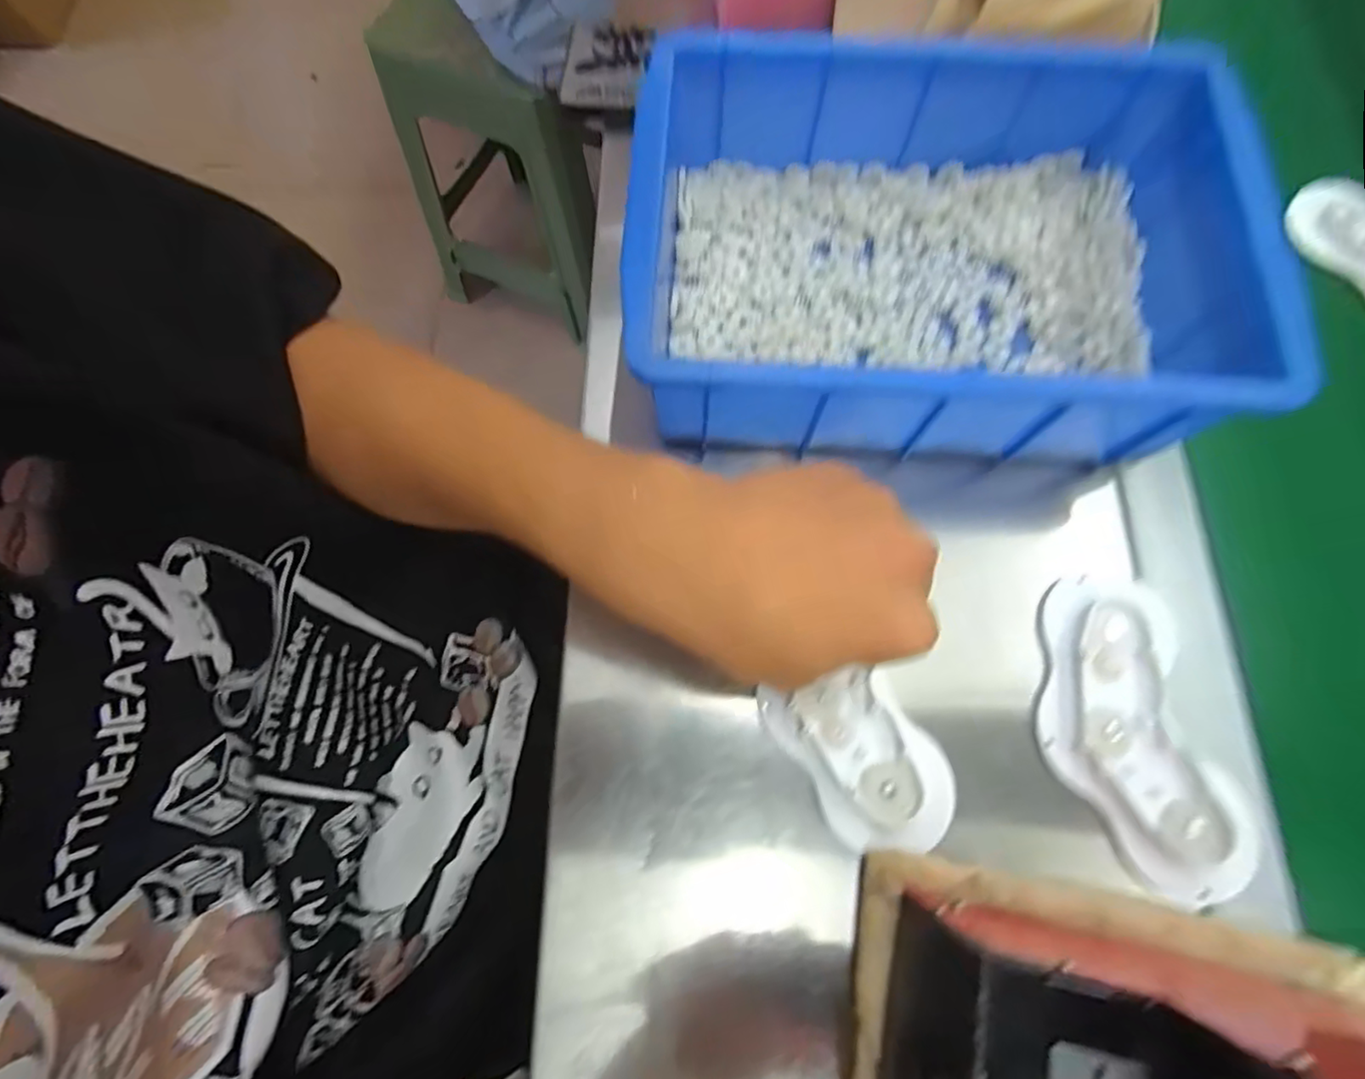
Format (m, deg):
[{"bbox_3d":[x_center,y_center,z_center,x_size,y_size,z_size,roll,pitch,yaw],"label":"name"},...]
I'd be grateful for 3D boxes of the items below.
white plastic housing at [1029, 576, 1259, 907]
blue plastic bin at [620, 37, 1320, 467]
[{"bbox_3d":[0.215,0.091,0.288,0.079,0.016,0.144,-5,73,-1],"label":"white plastic housing"},{"bbox_3d":[0.129,-0.148,0.320,0.300,0.082,0.201,1,73,1],"label":"blue plastic bin"}]

